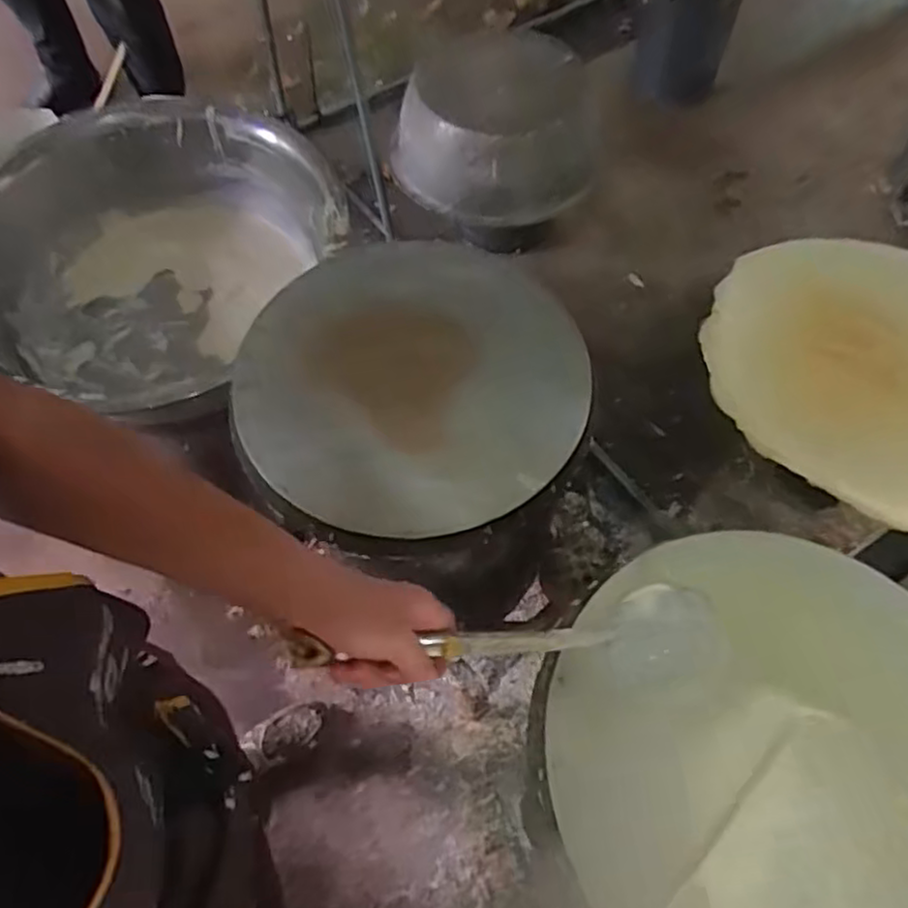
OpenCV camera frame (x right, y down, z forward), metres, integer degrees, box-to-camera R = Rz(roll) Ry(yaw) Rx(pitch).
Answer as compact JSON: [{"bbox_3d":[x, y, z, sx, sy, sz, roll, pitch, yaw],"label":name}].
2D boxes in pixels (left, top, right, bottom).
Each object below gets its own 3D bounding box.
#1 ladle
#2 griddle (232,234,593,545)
[{"bbox_3d":[0.052,0.131,0.505,0.344,0.076,0.070,12,55,-32],"label":"ladle"},{"bbox_3d":[-0.052,-0.096,0.799,0.379,0.044,0.394,-3,62,5],"label":"griddle"}]

